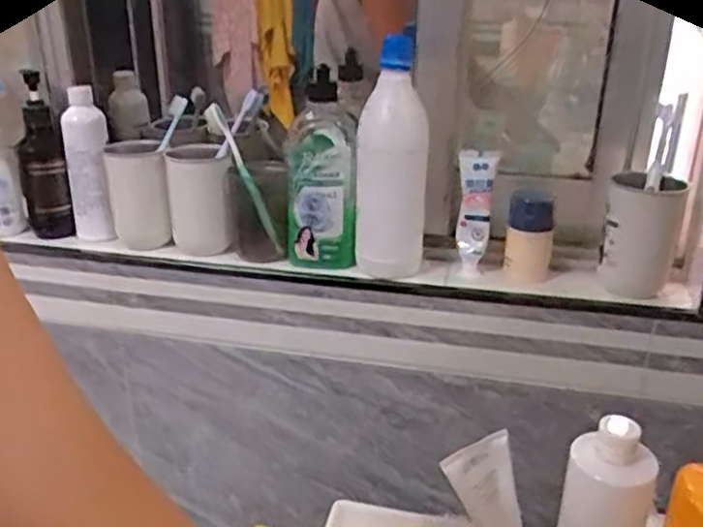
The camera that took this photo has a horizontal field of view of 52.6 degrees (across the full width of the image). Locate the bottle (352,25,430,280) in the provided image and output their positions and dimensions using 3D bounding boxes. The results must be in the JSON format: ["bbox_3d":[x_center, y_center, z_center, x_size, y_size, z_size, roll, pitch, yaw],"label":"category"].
[{"bbox_3d":[0.042,-0.109,0.767,0.078,0.251,0.068,0,25,2],"label":"bottle"}]

